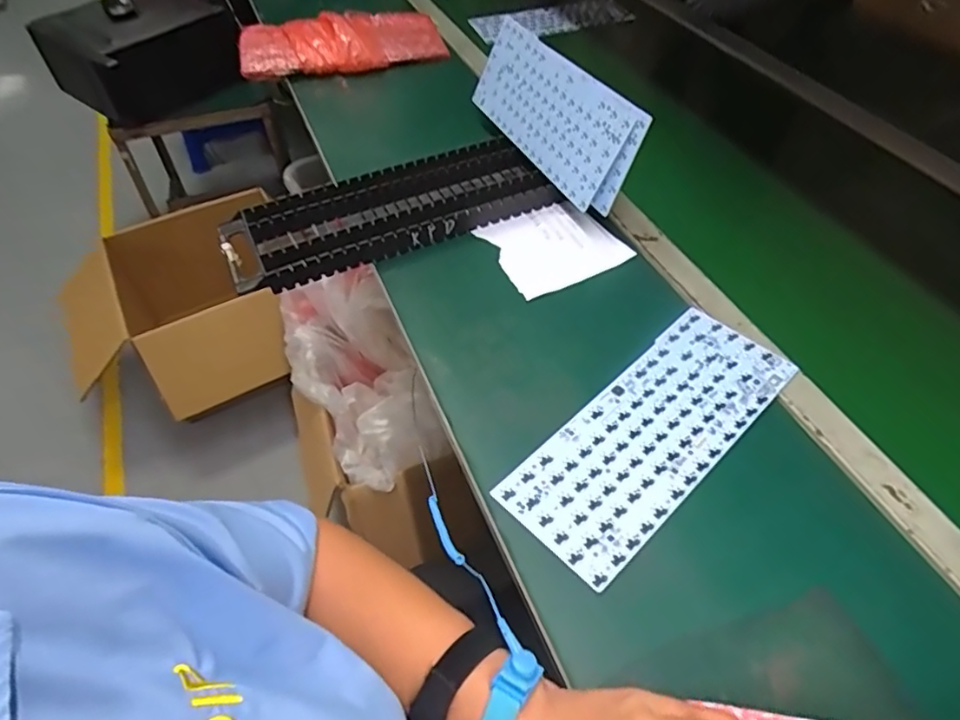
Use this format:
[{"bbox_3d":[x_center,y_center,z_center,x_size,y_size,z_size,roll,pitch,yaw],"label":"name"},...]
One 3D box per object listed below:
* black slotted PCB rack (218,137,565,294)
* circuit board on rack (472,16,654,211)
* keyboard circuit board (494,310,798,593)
[{"bbox_3d":[-0.113,-0.188,0.755,0.396,0.035,0.150,-21,53,-15],"label":"black slotted PCB rack"},{"bbox_3d":[0.089,-0.321,0.773,0.022,0.122,0.310,-1,44,-37],"label":"circuit board on rack"},{"bbox_3d":[0.160,0.062,0.552,0.302,0.005,0.117,-37,58,-26],"label":"keyboard circuit board"}]

